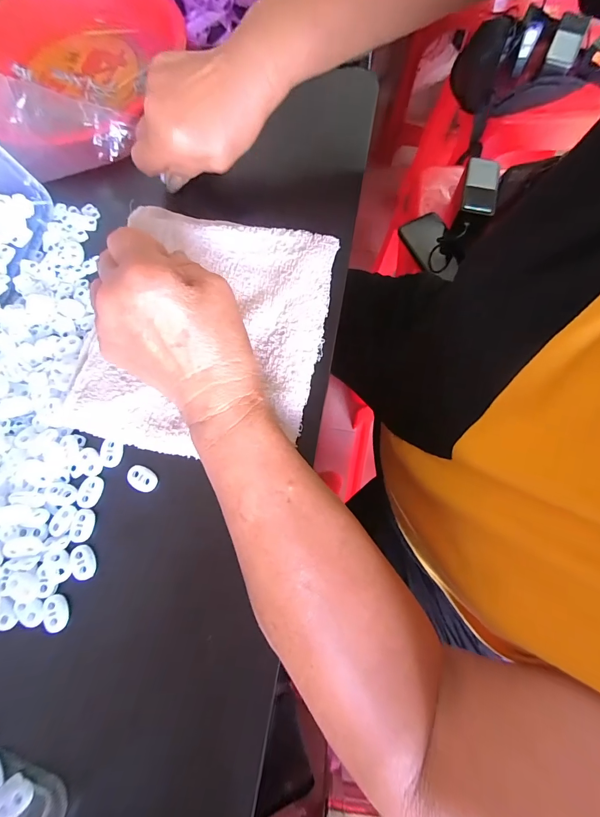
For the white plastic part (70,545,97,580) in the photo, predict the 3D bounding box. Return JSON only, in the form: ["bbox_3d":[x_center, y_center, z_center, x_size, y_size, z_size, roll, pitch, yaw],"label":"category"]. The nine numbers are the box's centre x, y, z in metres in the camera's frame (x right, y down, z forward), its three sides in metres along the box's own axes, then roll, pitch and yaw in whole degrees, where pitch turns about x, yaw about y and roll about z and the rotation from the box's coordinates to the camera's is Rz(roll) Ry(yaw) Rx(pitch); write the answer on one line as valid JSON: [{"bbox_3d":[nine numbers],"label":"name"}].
[{"bbox_3d":[-0.152,0.108,0.249,0.014,0.005,0.023,-23,75,-4],"label":"white plastic part"}]

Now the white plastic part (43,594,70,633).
[{"bbox_3d":[-0.166,0.139,0.242,0.014,0.008,0.022,-13,75,-1],"label":"white plastic part"}]

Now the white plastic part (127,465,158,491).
[{"bbox_3d":[-0.116,0.051,0.261,0.023,0.004,0.015,27,78,9],"label":"white plastic part"}]

